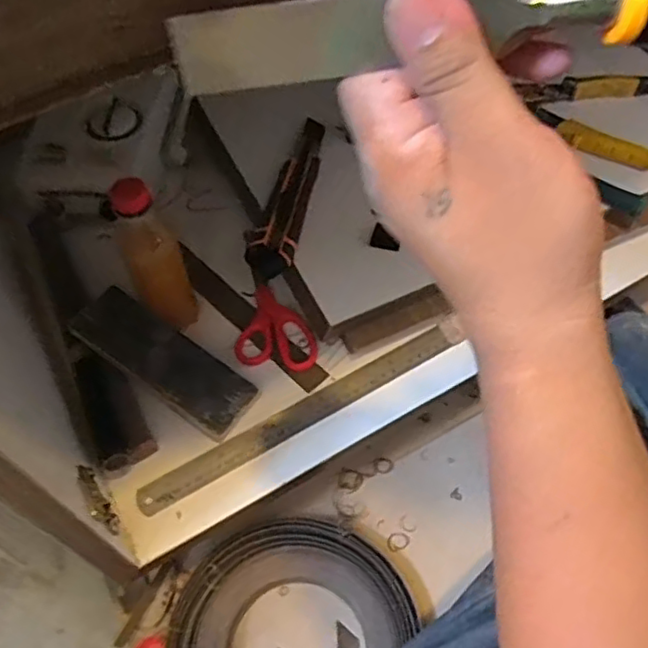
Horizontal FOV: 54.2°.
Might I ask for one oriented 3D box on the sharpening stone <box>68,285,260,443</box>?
[{"bbox_3d":[-0.147,0.034,0.581,0.176,0.018,0.061,34,63,9],"label":"sharpening stone"}]

